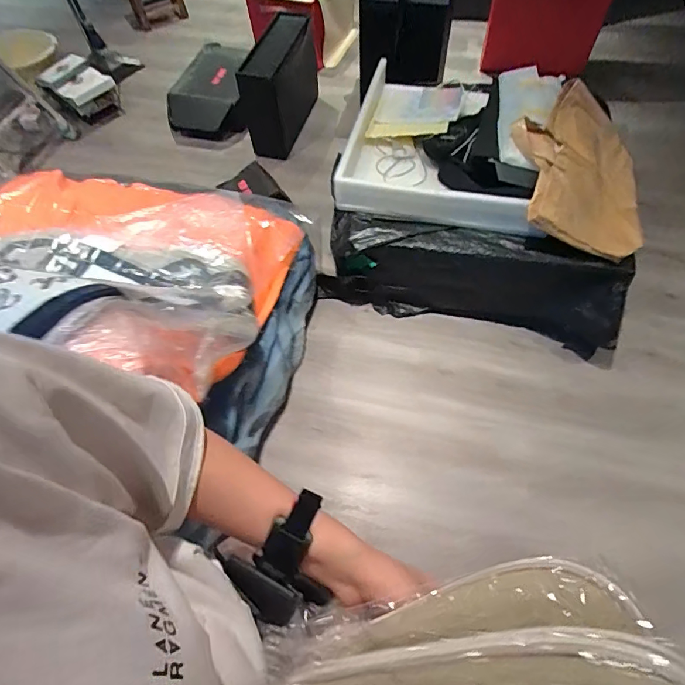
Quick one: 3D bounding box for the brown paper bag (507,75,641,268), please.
[{"bbox_3d":[0.688,-0.514,1.310,0.466,0.078,0.485,18,72,-15],"label":"brown paper bag"}]

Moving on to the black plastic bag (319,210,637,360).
[{"bbox_3d":[0.401,-0.195,1.455,0.953,0.318,0.152,13,62,11],"label":"black plastic bag"}]

